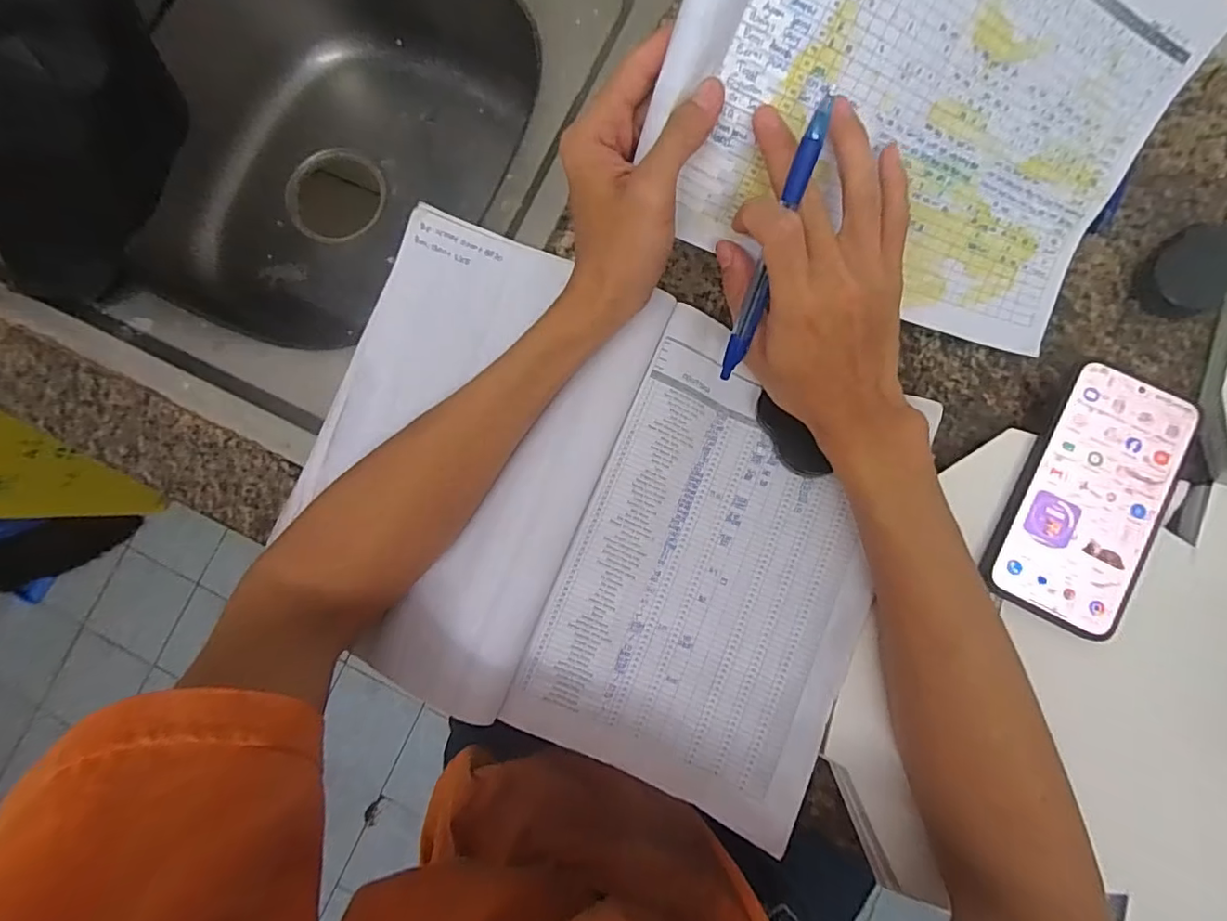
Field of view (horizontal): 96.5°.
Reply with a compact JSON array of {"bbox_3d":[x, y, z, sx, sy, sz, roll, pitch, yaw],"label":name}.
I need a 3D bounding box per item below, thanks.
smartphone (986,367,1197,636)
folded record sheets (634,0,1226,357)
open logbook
[{"bbox_3d":[0.297,0.022,0.339,0.079,0.005,0.161,28,85,8],"label":"smartphone"},{"bbox_3d":[0.179,-0.195,0.289,0.309,0.218,0.035,7,38,-23],"label":"folded record sheets"},{"bbox_3d":[-0.015,0.030,0.362,0.371,0.040,0.291,22,84,7],"label":"open logbook"}]

